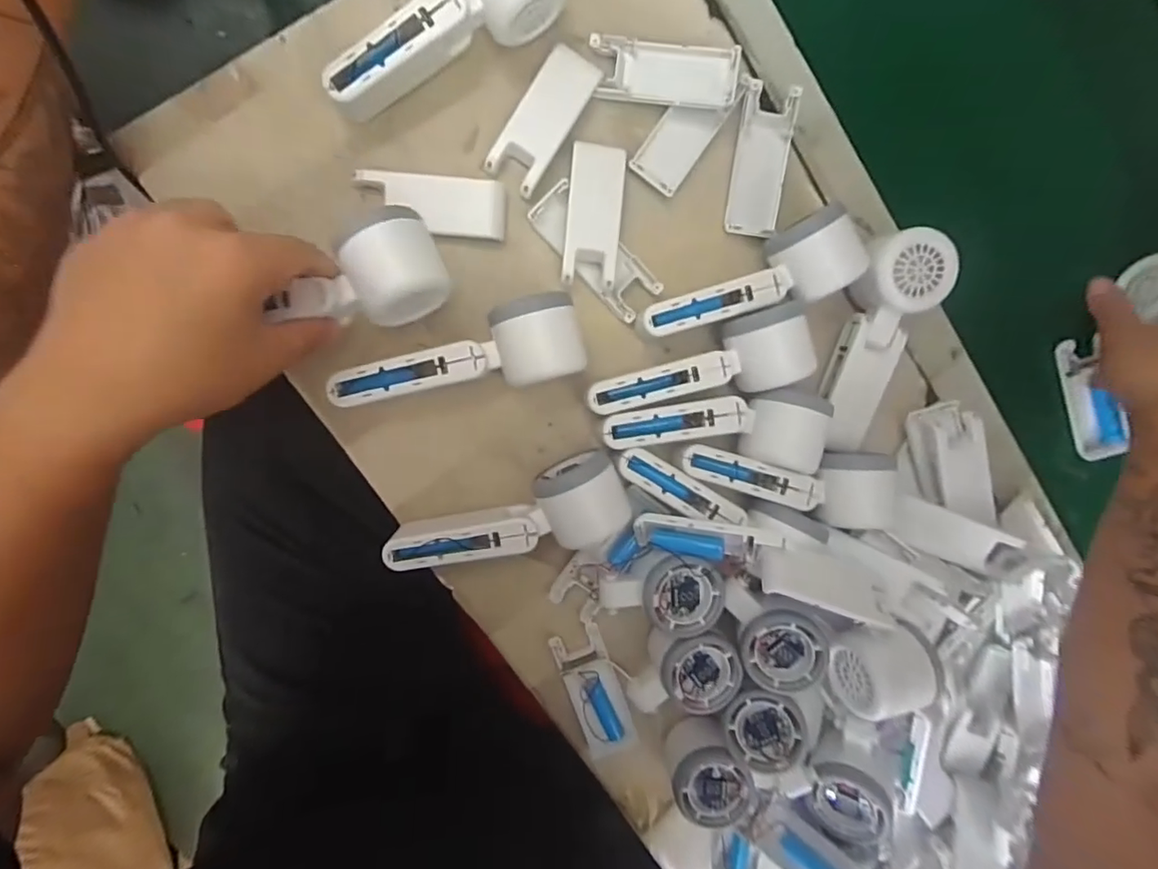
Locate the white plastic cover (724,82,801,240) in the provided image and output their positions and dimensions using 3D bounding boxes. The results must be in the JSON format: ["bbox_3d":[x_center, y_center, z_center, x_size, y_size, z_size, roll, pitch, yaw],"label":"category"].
[{"bbox_3d":[0.135,-0.200,0.403,0.039,0.018,0.102,6,94,-8],"label":"white plastic cover"}]

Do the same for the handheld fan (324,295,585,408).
[{"bbox_3d":[-0.081,-0.053,0.371,0.164,0.048,0.057,-13,96,-7],"label":"handheld fan"}]

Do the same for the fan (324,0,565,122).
[{"bbox_3d":[-0.088,-0.259,0.348,0.159,0.052,0.062,-40,99,-3],"label":"fan"}]

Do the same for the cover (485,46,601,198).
[{"bbox_3d":[-0.025,-0.219,0.377,0.038,0.010,0.097,32,90,-9],"label":"cover"}]

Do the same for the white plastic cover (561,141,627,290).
[{"bbox_3d":[0.011,-0.156,0.389,0.038,0.014,0.097,5,94,-8],"label":"white plastic cover"}]

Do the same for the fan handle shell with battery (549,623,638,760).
[{"bbox_3d":[0.014,0.200,0.418,0.039,0.016,0.107,-19,97,-6],"label":"fan handle shell with battery"}]

